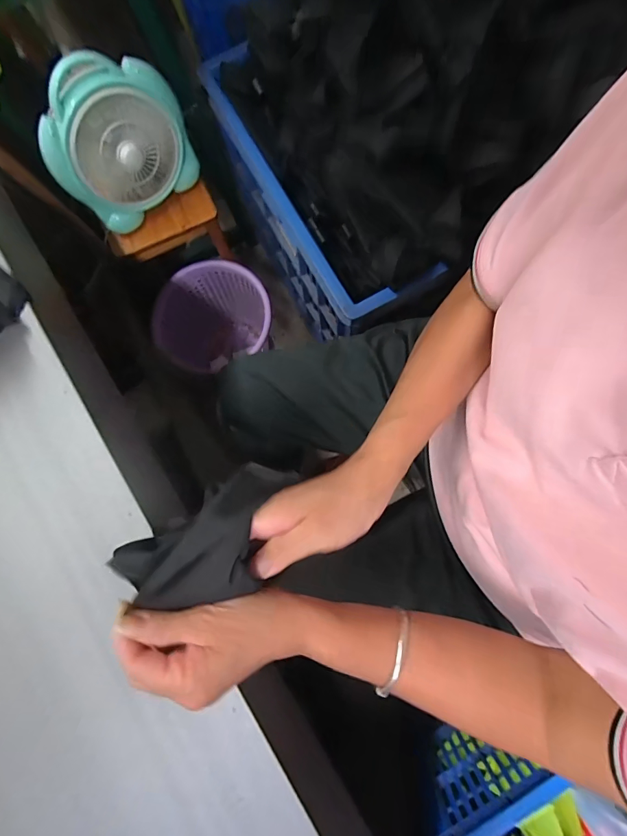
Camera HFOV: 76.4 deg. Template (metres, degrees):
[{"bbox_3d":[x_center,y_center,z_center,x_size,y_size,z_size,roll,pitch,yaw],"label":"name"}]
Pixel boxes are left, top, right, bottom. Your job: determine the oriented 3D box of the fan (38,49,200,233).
[{"bbox_3d":[-0.332,-0.472,0.689,0.239,0.247,0.085,-36,69,-7],"label":"fan"}]

